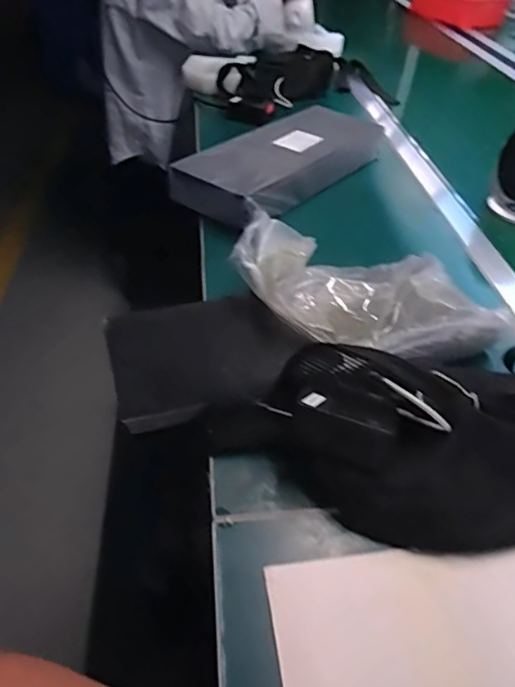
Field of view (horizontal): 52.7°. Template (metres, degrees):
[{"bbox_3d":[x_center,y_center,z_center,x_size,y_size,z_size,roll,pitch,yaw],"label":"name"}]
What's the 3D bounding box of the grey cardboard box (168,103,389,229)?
[{"bbox_3d":[0.043,-0.279,0.789,0.152,0.056,0.346,31,50,26],"label":"grey cardboard box"}]

